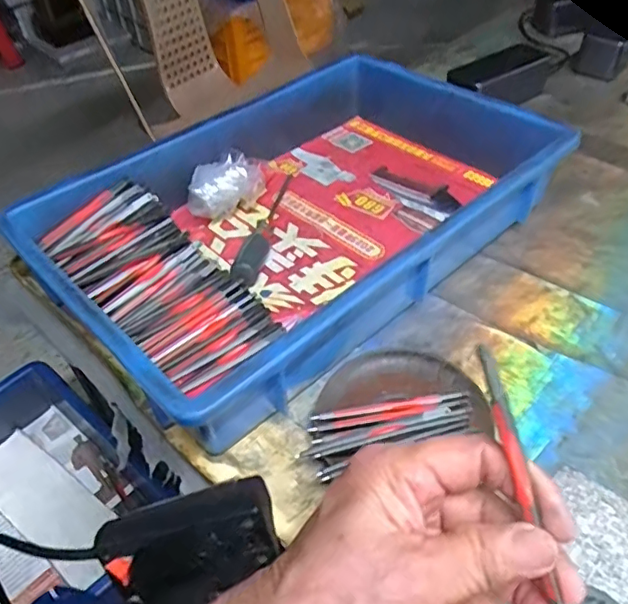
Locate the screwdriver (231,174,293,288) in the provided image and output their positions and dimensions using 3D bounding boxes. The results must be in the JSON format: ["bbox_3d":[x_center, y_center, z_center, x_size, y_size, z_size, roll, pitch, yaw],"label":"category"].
[{"bbox_3d":[-0.041,-0.075,0.535,0.018,0.021,0.181,8,46,12],"label":"screwdriver"}]

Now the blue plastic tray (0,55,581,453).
[{"bbox_3d":[-0.003,-0.085,0.510,0.432,0.079,0.274,-35,52,-27],"label":"blue plastic tray"}]

